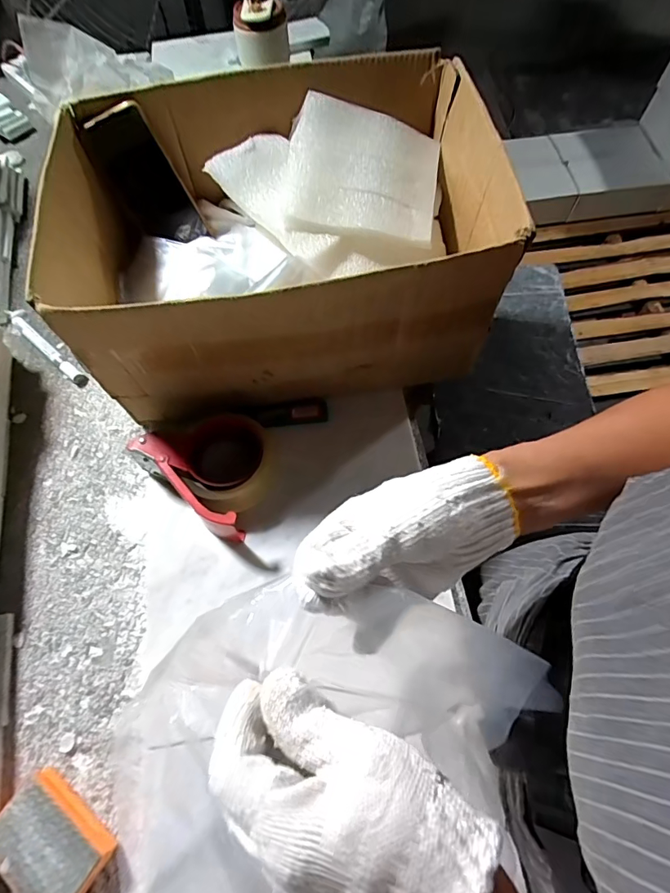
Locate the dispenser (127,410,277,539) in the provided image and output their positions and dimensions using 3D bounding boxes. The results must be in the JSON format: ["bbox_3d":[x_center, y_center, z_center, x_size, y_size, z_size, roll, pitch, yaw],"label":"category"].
[{"bbox_3d":[-0.131,0.012,0.512,0.148,0.075,0.120,36,72,15],"label":"dispenser"}]

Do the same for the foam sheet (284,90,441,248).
[{"bbox_3d":[0.030,-0.311,0.536,0.175,0.020,0.170,12,77,-5],"label":"foam sheet"}]

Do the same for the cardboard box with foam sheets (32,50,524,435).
[{"bbox_3d":[-0.057,-0.243,0.532,0.431,0.183,0.337,-10,67,-3],"label":"cardboard box with foam sheets"}]

